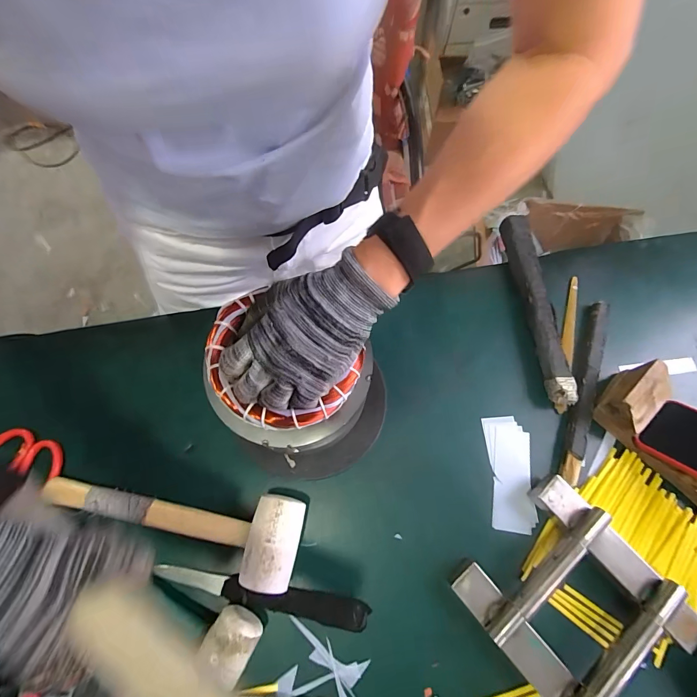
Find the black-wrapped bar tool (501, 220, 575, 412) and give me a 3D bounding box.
[{"bbox_3d":[0.268,-0.062,0.513,0.040,0.033,0.296,-4,70,-4],"label":"black-wrapped bar tool"}]

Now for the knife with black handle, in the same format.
[{"bbox_3d":[-0.095,0.269,0.391,0.229,0.020,0.028,11,69,-1],"label":"knife with black handle"}]

